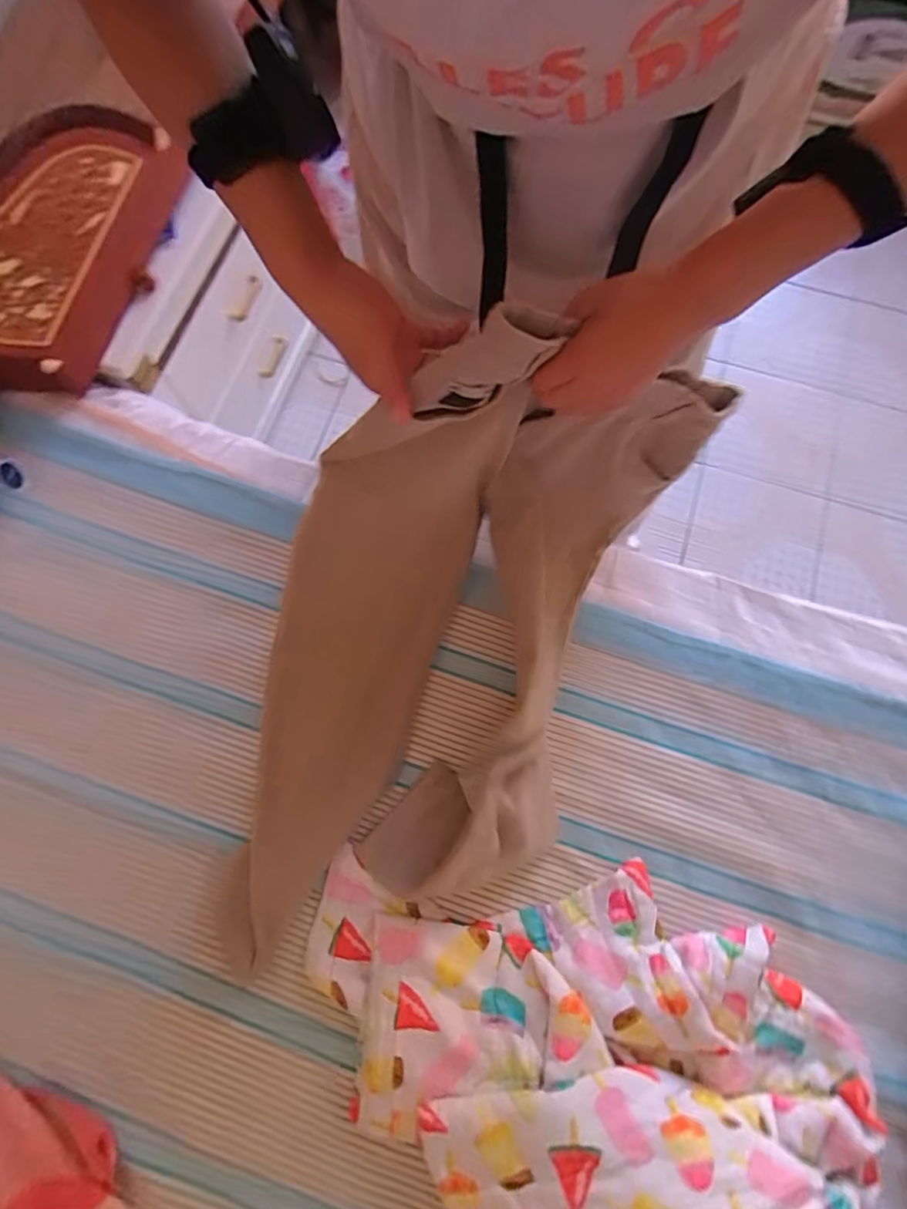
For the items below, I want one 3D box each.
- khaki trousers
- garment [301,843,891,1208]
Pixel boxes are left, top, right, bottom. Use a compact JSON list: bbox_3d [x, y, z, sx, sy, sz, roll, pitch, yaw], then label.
[{"bbox_3d":[-0.007,0.079,0.634,0.334,0.199,0.720,23,94,5],"label":"khaki trousers"},{"bbox_3d":[0.148,0.500,0.574,0.649,0.109,0.370,14,75,3],"label":"garment"}]

